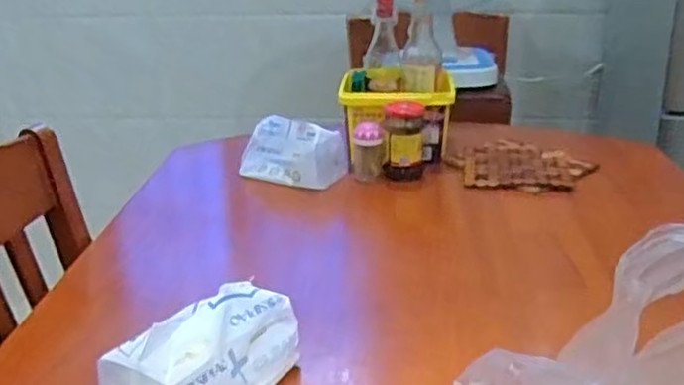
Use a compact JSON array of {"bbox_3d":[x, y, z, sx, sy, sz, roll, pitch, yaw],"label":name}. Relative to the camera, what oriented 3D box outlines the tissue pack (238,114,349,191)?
[{"bbox_3d":[-0.079,-0.060,1.096,0.165,0.097,0.071,12,26,30],"label":"tissue pack"}]

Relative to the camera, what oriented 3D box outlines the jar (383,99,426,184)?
[{"bbox_3d":[0.101,-0.082,1.100,0.060,0.127,0.070,2,22,10],"label":"jar"}]

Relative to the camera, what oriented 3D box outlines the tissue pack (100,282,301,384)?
[{"bbox_3d":[-0.118,0.142,0.594,0.081,0.095,0.159,15,27,35],"label":"tissue pack"}]

